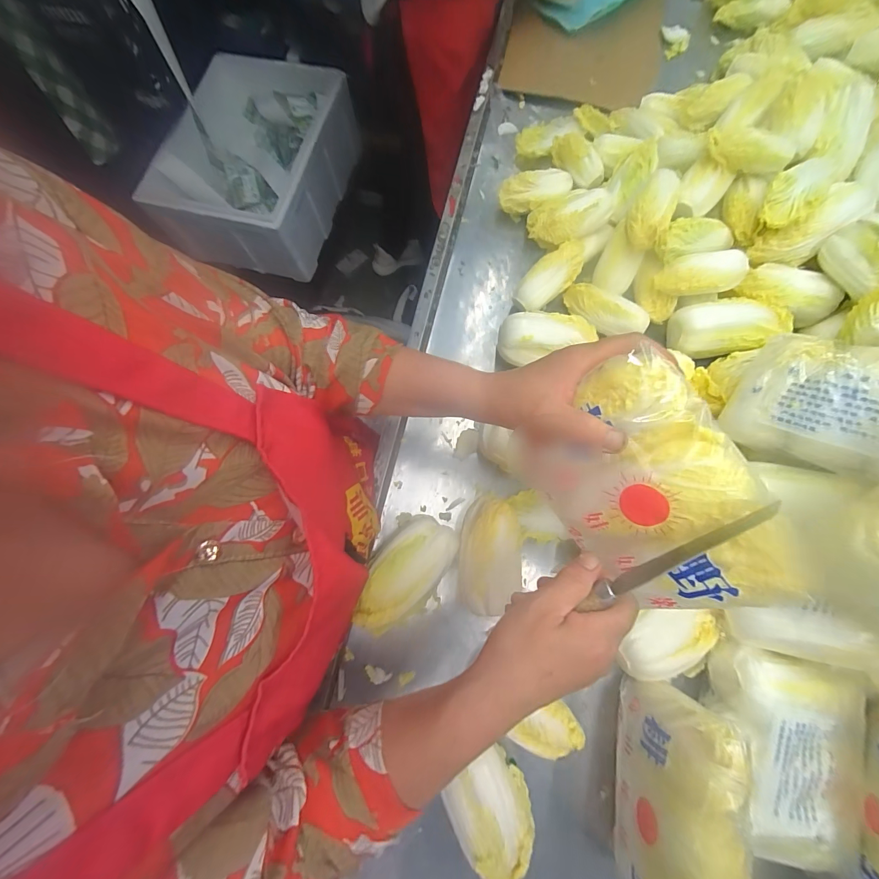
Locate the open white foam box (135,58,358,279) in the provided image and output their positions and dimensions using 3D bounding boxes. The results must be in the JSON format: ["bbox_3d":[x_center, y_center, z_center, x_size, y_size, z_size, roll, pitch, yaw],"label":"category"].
[{"bbox_3d":[-0.543,-0.829,1.123,0.452,0.249,0.537,12,76,5],"label":"open white foam box"}]

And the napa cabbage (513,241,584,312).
[{"bbox_3d":[0.159,-0.230,0.541,0.120,0.060,0.050,-39,78,-8],"label":"napa cabbage"}]

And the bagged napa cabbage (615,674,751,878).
[{"bbox_3d":[0.213,0.344,0.358,0.059,0.143,0.190,11,76,4],"label":"bagged napa cabbage"}]

